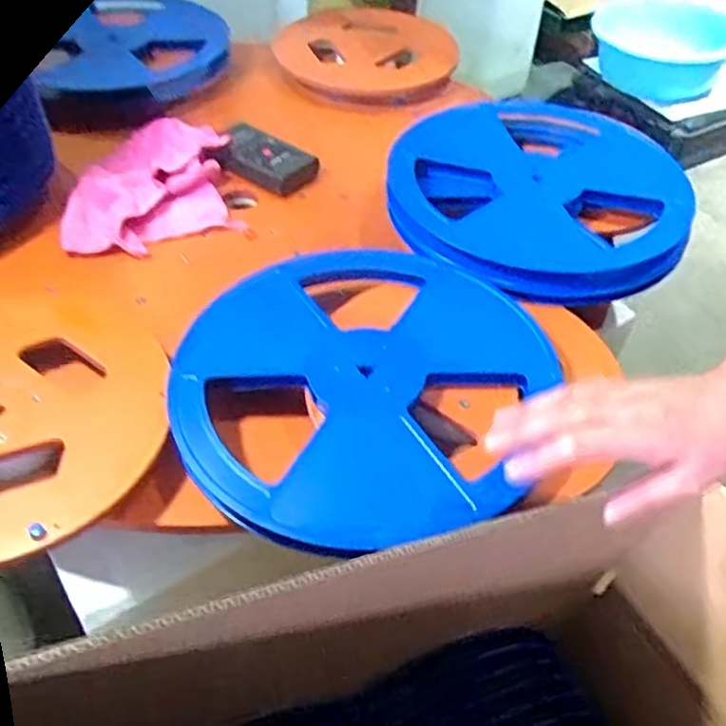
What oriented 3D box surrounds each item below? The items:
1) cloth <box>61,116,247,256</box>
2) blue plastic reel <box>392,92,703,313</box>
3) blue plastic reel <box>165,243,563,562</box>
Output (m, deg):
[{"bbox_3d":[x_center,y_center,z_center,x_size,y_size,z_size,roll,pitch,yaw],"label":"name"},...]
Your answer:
[{"bbox_3d":[-0.258,-0.220,0.876,0.194,0.042,0.231,-10,48,-11],"label":"cloth"},{"bbox_3d":[0.197,-0.197,0.804,0.321,0.046,0.321,26,51,21],"label":"blue plastic reel"},{"bbox_3d":[-0.003,0.009,0.621,0.295,0.024,0.326,17,49,14],"label":"blue plastic reel"}]

